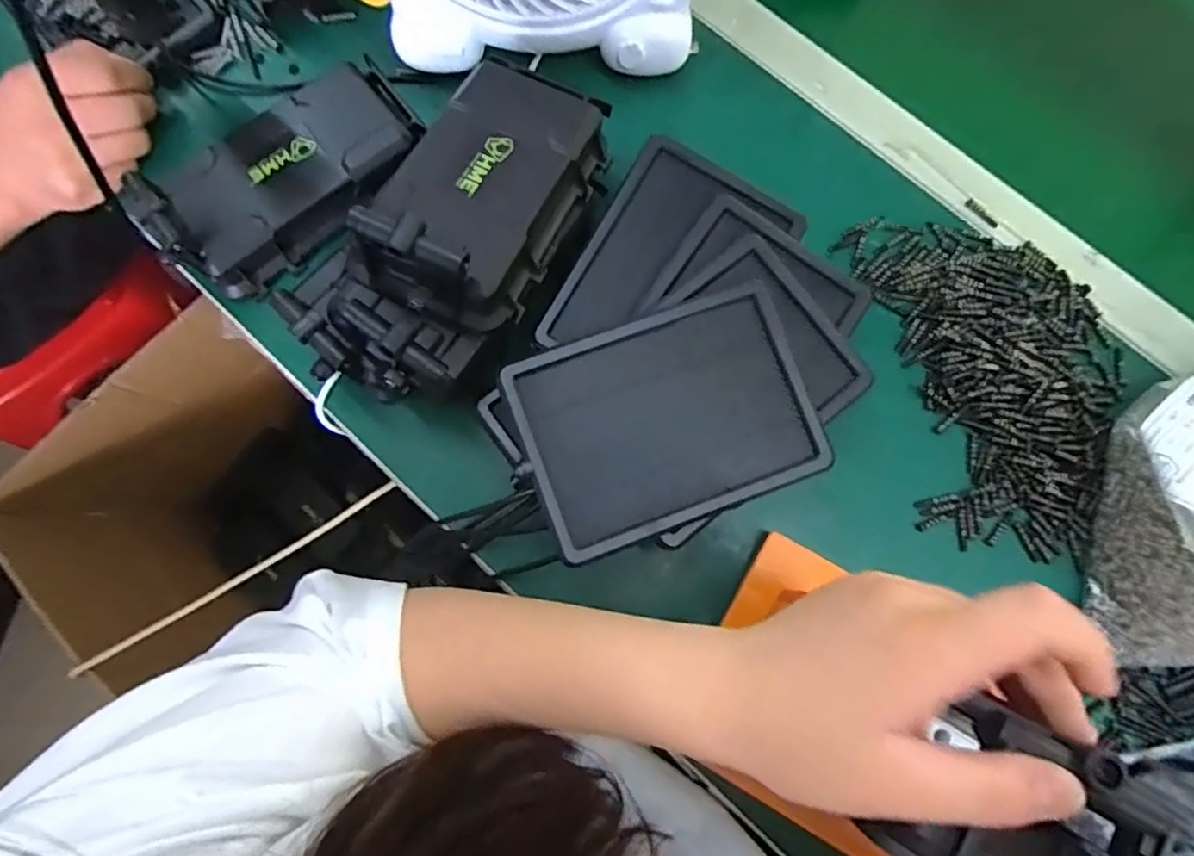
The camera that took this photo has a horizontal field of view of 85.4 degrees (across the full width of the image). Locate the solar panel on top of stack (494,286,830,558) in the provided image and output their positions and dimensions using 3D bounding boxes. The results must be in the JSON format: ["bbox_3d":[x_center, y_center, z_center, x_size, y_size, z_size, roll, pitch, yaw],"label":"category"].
[{"bbox_3d":[0.039,-0.005,0.361,0.160,0.017,0.115,-20,78,-3],"label":"solar panel on top of stack"}]

